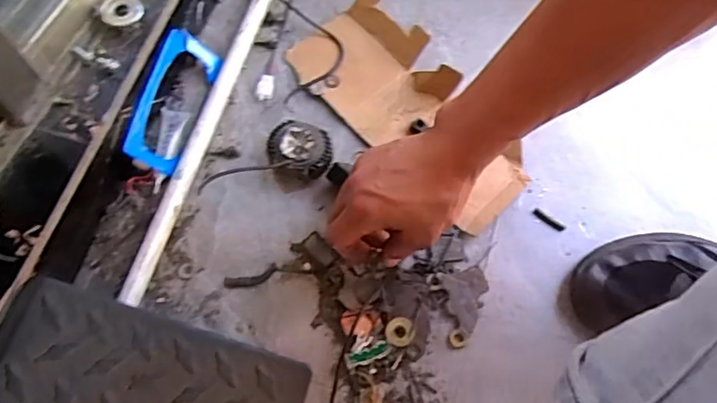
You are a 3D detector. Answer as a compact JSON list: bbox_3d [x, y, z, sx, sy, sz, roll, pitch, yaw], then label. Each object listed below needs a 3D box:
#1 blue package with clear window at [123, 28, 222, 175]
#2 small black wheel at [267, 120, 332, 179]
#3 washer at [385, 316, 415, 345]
[{"bbox_3d":[-0.200,-0.113,0.593,0.065,0.012,0.161,33,62,-35],"label":"blue package with clear window"},{"bbox_3d":[-0.061,-0.053,0.586,0.064,0.035,0.056,12,69,3],"label":"small black wheel"},{"bbox_3d":[0.040,0.126,0.538,0.027,0.006,0.027,1,68,-2],"label":"washer"}]

